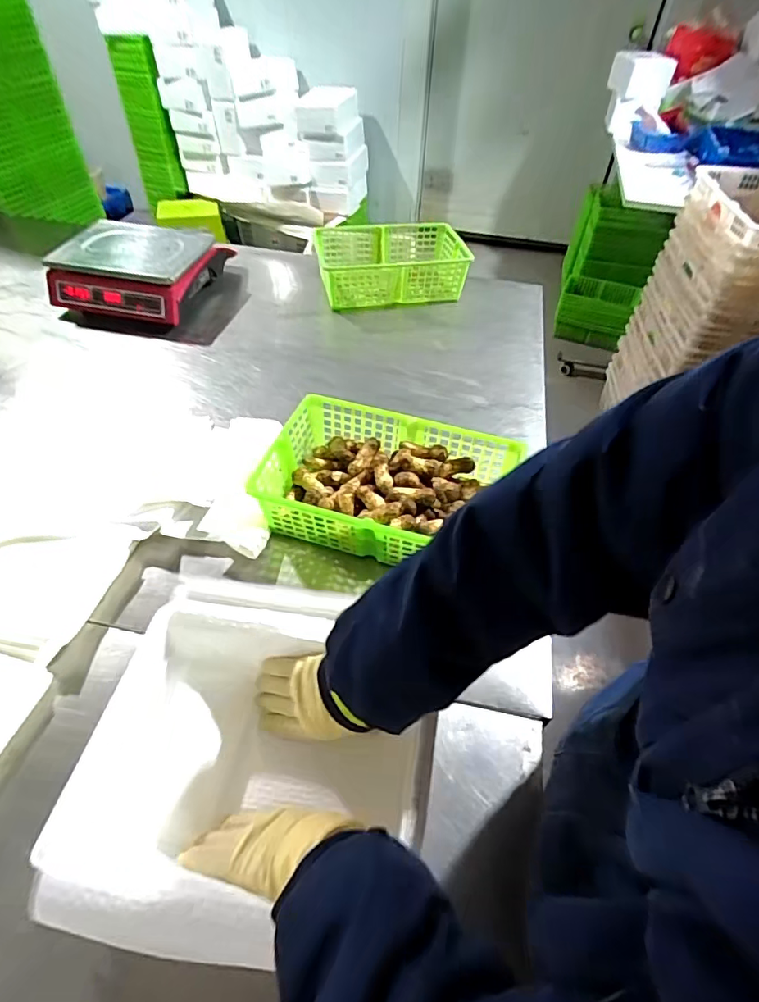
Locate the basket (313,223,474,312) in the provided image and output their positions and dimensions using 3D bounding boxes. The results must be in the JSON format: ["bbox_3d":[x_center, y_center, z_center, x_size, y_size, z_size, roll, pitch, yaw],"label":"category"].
[{"bbox_3d":[0.024,-0.576,1.204,0.347,0.108,0.214,-8,49,-8],"label":"basket"}]

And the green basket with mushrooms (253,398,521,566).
[{"bbox_3d":[0.011,-0.017,0.736,0.343,0.115,0.216,15,50,12],"label":"green basket with mushrooms"}]

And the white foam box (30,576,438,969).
[{"bbox_3d":[-0.109,0.234,0.471,0.301,0.120,0.269,8,51,3],"label":"white foam box"}]

